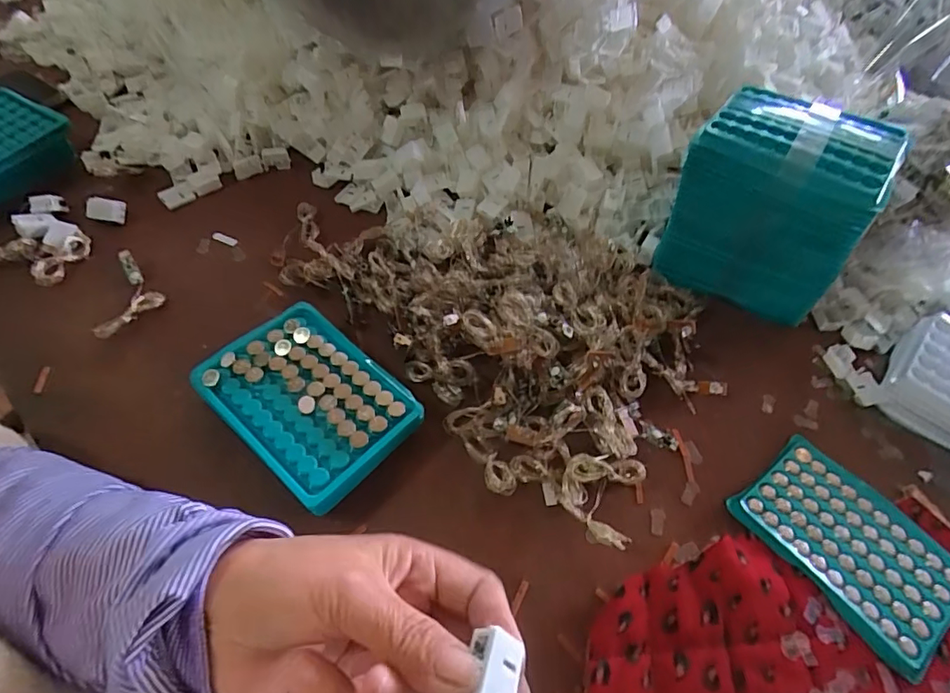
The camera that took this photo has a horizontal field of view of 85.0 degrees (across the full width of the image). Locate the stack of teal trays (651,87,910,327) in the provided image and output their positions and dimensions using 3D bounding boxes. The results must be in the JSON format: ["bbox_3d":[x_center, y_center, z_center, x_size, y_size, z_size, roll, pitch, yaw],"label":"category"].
[{"bbox_3d":[0.241,-0.114,0.433,0.142,0.144,0.092,30,58,15],"label":"stack of teal trays"}]

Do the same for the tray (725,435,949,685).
[{"bbox_3d":[0.246,0.127,0.340,0.095,0.018,0.128,-32,64,-24],"label":"tray"}]

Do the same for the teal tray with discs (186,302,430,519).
[{"bbox_3d":[-0.114,0.039,0.358,0.137,0.035,0.097,38,60,20],"label":"teal tray with discs"}]

